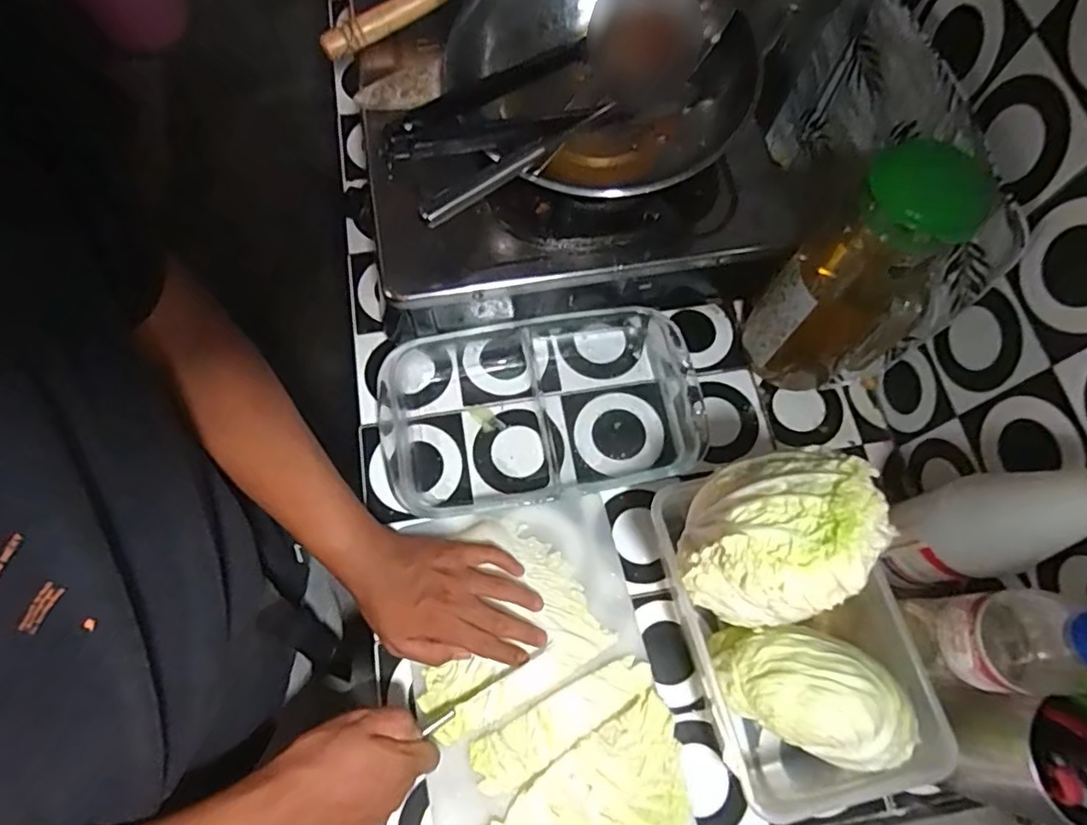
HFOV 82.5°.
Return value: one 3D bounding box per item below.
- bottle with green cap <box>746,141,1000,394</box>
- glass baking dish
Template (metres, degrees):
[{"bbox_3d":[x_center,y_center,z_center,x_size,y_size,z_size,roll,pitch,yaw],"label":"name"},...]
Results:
[{"bbox_3d":[0.255,-0.099,0.514,0.091,0.246,0.105,-33,73,-13],"label":"bottle with green cap"},{"bbox_3d":[-0.002,-0.001,0.586,0.286,0.045,0.168,-8,69,-5],"label":"glass baking dish"}]

